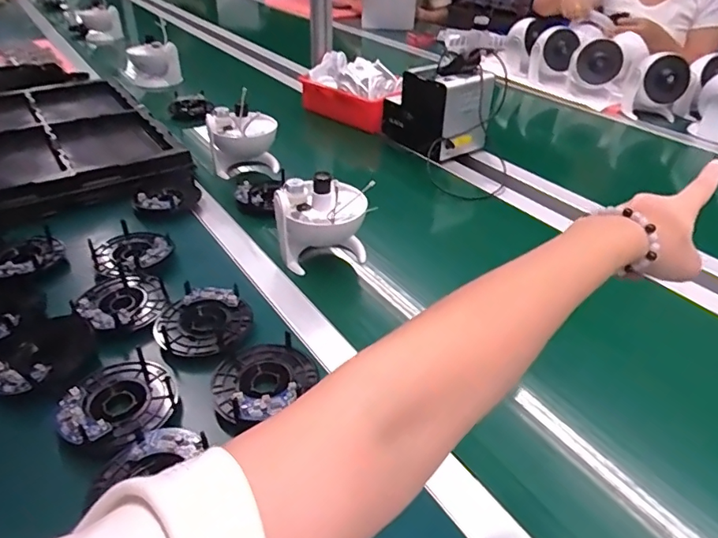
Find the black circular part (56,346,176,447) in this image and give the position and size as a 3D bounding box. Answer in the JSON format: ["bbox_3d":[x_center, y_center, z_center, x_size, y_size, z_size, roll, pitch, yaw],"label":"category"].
[{"bbox_3d":[-0.227,0.124,0.479,0.099,0.028,0.095,0,35,0],"label":"black circular part"}]

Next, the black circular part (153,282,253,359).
[{"bbox_3d":[-0.173,0.056,0.564,0.101,0.023,0.096,0,35,0],"label":"black circular part"}]

